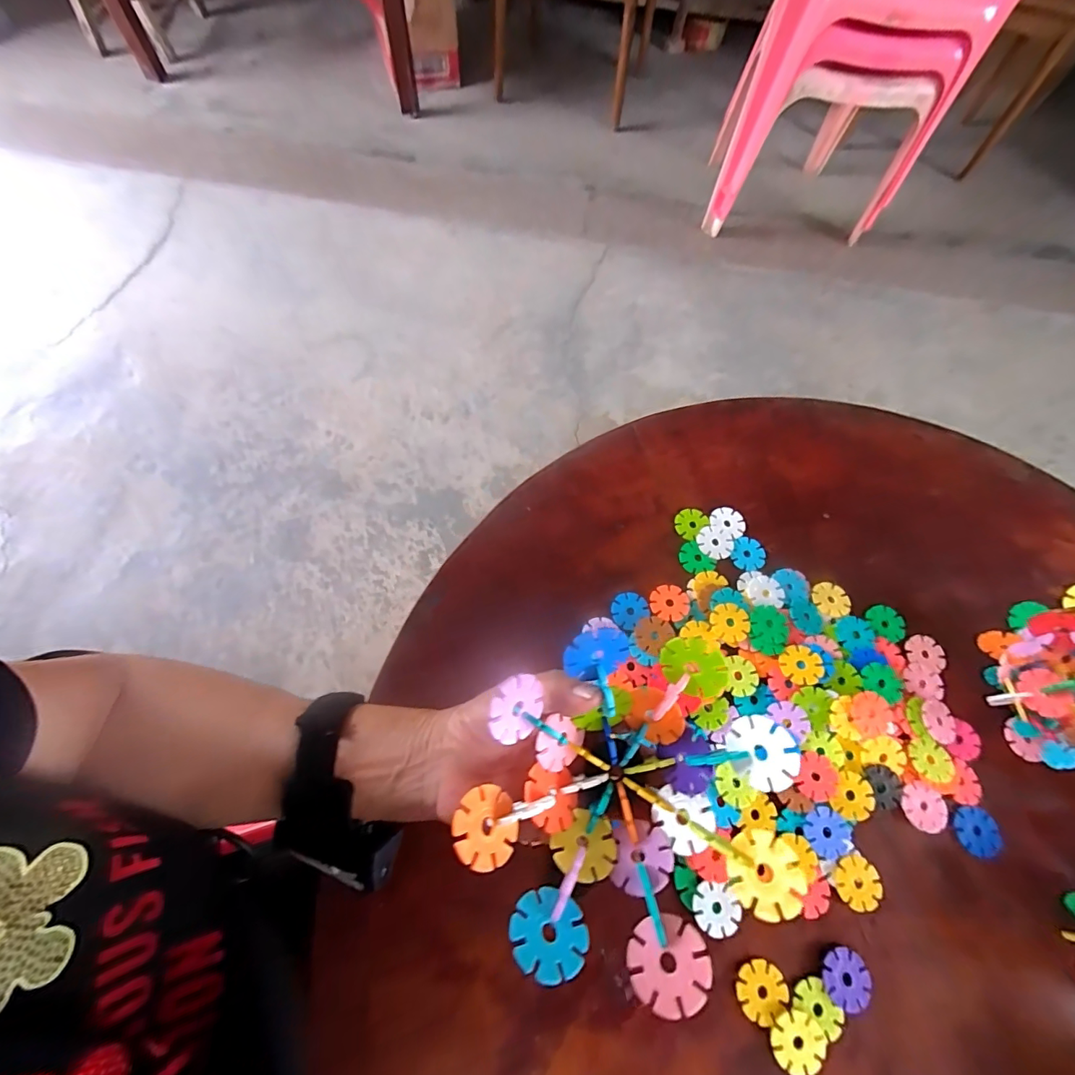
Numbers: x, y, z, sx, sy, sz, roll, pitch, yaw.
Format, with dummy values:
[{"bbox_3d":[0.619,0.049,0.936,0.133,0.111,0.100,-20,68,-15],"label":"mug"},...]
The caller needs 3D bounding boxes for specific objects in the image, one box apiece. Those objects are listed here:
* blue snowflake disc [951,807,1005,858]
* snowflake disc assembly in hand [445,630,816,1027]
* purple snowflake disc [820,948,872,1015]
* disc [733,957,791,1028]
[{"bbox_3d":[0.325,0.217,0.346,0.035,0.004,0.032,1,66,-2],"label":"blue snowflake disc"},{"bbox_3d":[0.042,0.122,0.218,0.141,0.057,0.137,0,67,0],"label":"snowflake disc assembly in hand"},{"bbox_3d":[0.201,0.288,0.305,0.031,0.004,0.031,1,66,-2],"label":"purple snowflake disc"},{"bbox_3d":[0.143,0.290,0.300,0.031,0.004,0.029,1,66,-2],"label":"disc"}]

